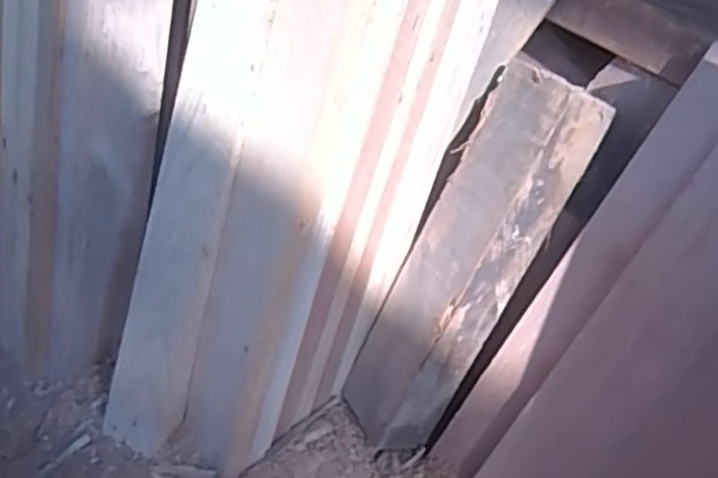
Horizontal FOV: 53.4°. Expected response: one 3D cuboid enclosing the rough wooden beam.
[{"bbox_3d":[0.124,0.039,0.894,0.106,0.512,0.141,14,20,-35],"label":"rough wooden beam"}]

